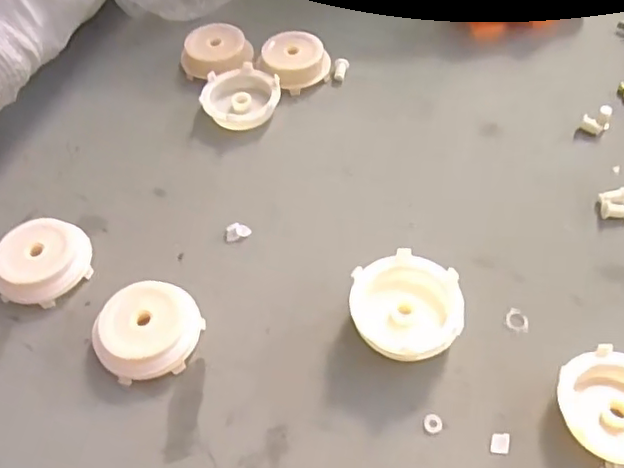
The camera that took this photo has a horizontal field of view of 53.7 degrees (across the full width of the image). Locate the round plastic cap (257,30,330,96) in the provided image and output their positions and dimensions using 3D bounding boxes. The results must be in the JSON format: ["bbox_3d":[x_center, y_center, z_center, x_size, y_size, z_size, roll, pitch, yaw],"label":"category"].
[{"bbox_3d":[-0.014,-0.135,0.482,0.048,0.026,0.048,-2,53,2],"label":"round plastic cap"}]

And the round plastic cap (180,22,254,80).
[{"bbox_3d":[-0.076,-0.145,0.493,0.050,0.023,0.050,-2,53,2],"label":"round plastic cap"}]

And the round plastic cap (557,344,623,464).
[{"bbox_3d":[0.153,0.086,0.307,0.059,0.022,0.055,-2,53,2],"label":"round plastic cap"}]

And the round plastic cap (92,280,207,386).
[{"bbox_3d":[-0.092,0.055,0.347,0.052,0.021,0.056,-2,53,2],"label":"round plastic cap"}]

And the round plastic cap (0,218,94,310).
[{"bbox_3d":[-0.164,0.017,0.377,0.058,0.023,0.047,-38,59,-23],"label":"round plastic cap"}]

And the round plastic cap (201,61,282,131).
[{"bbox_3d":[-0.053,-0.103,0.468,0.057,0.020,0.057,-2,53,2],"label":"round plastic cap"}]

